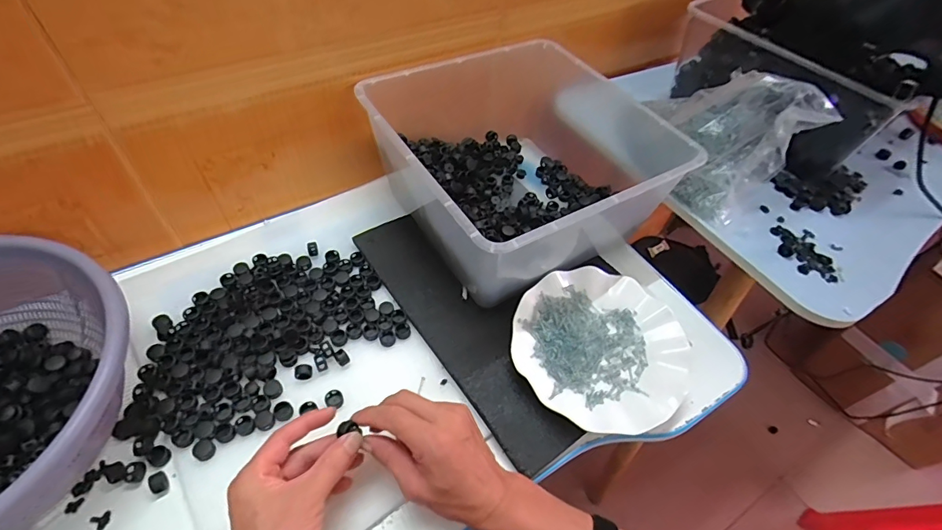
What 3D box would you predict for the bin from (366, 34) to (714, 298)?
[{"bbox_3d":[0.064,-0.131,0.578,0.319,0.144,0.308,-25,58,-22],"label":"bin"}]

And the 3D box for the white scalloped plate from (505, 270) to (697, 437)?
[{"bbox_3d":[0.138,0.086,0.490,0.180,0.027,0.172,3,52,-3],"label":"white scalloped plate"}]

